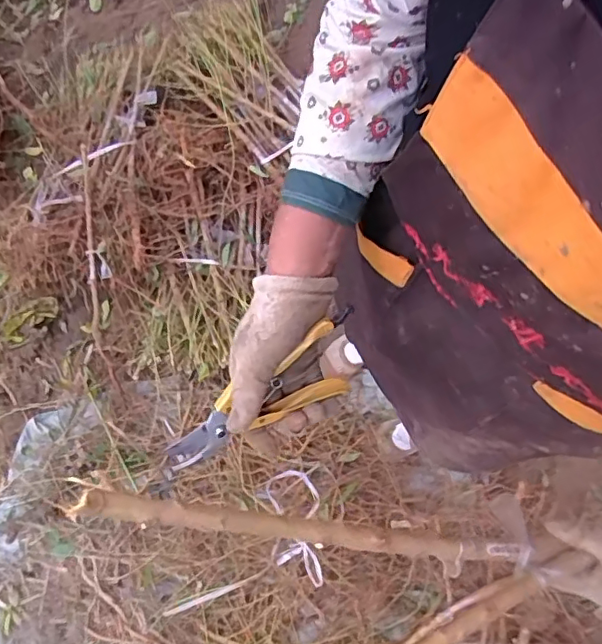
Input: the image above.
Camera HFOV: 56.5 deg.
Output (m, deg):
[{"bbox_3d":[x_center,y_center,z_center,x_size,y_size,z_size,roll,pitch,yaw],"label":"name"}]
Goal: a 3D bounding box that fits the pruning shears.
[{"bbox_3d":[-0.026,0.065,0.465,0.186,0.063,0.047,-34,78,-5],"label":"pruning shears"}]

